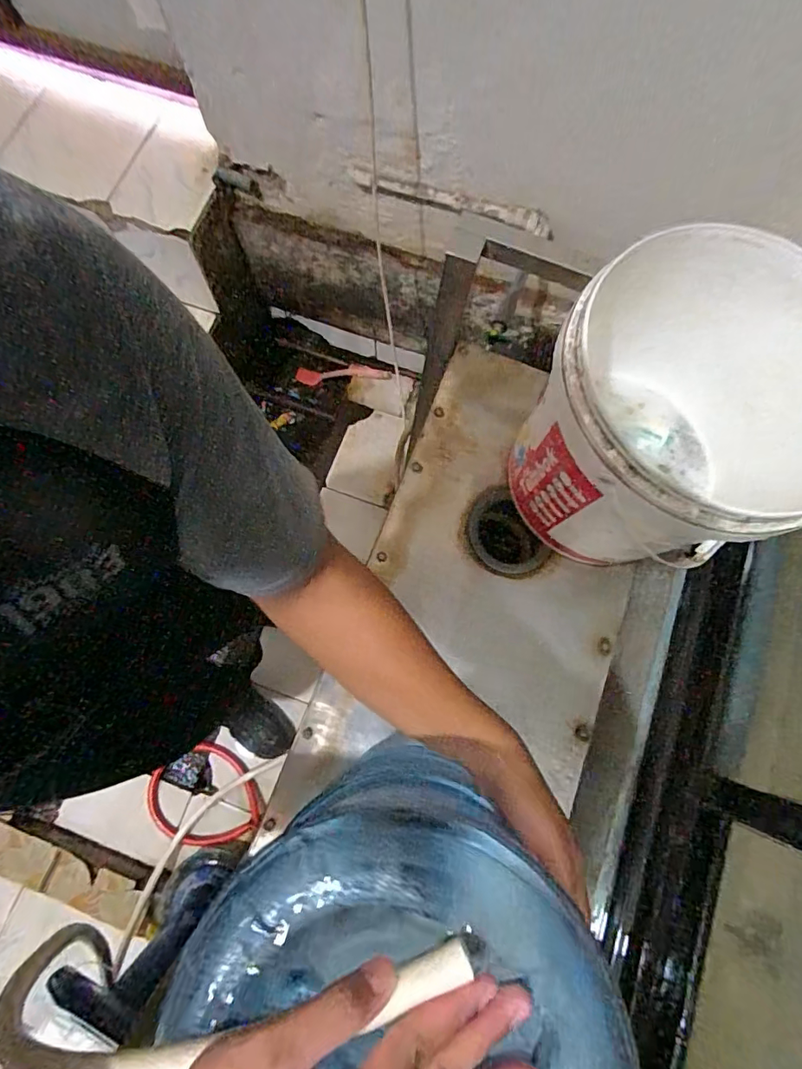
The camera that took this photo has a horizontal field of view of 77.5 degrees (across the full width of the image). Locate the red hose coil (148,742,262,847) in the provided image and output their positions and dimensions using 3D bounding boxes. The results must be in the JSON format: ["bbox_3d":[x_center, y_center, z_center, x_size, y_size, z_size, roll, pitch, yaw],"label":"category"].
[{"bbox_3d":[-0.503,0.669,1.262,0.266,0.029,0.246,-3,68,6],"label":"red hose coil"}]

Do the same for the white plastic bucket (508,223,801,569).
[{"bbox_3d":[0.307,-0.118,0.605,0.292,0.303,0.301,0,76,-1],"label":"white plastic bucket"}]

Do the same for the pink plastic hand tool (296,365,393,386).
[{"bbox_3d":[-0.191,-0.518,1.620,0.341,0.056,0.013,5,30,22],"label":"pink plastic hand tool"}]

